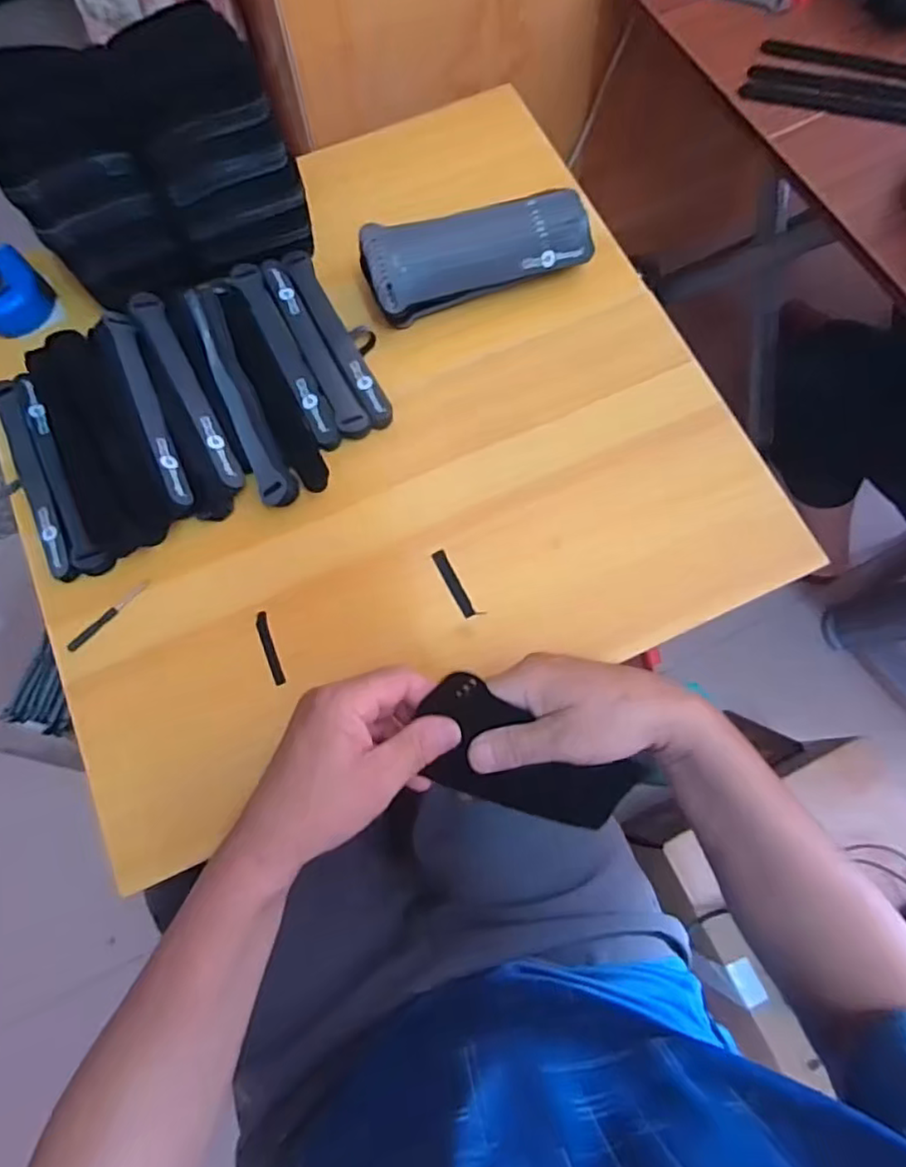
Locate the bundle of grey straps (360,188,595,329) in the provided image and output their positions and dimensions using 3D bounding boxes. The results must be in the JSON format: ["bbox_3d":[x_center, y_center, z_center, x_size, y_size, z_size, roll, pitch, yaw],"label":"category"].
[{"bbox_3d":[0.021,-0.292,0.561,0.201,0.054,0.071,-19,74,-5],"label":"bundle of grey straps"}]

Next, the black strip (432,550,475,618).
[{"bbox_3d":[0.000,0.000,0.518,0.010,0.004,0.062,-25,72,-5],"label":"black strip"}]

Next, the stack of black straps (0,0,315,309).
[{"bbox_3d":[-0.246,-0.343,0.516,0.211,0.158,0.107,-23,75,-6],"label":"stack of black straps"}]

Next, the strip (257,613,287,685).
[{"bbox_3d":[-0.145,0.051,0.504,0.009,0.004,0.061,-20,75,-5],"label":"strip"}]

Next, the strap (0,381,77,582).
[{"bbox_3d":[-0.353,-0.090,0.534,0.024,0.013,0.198,-28,75,-7],"label":"strap"}]

